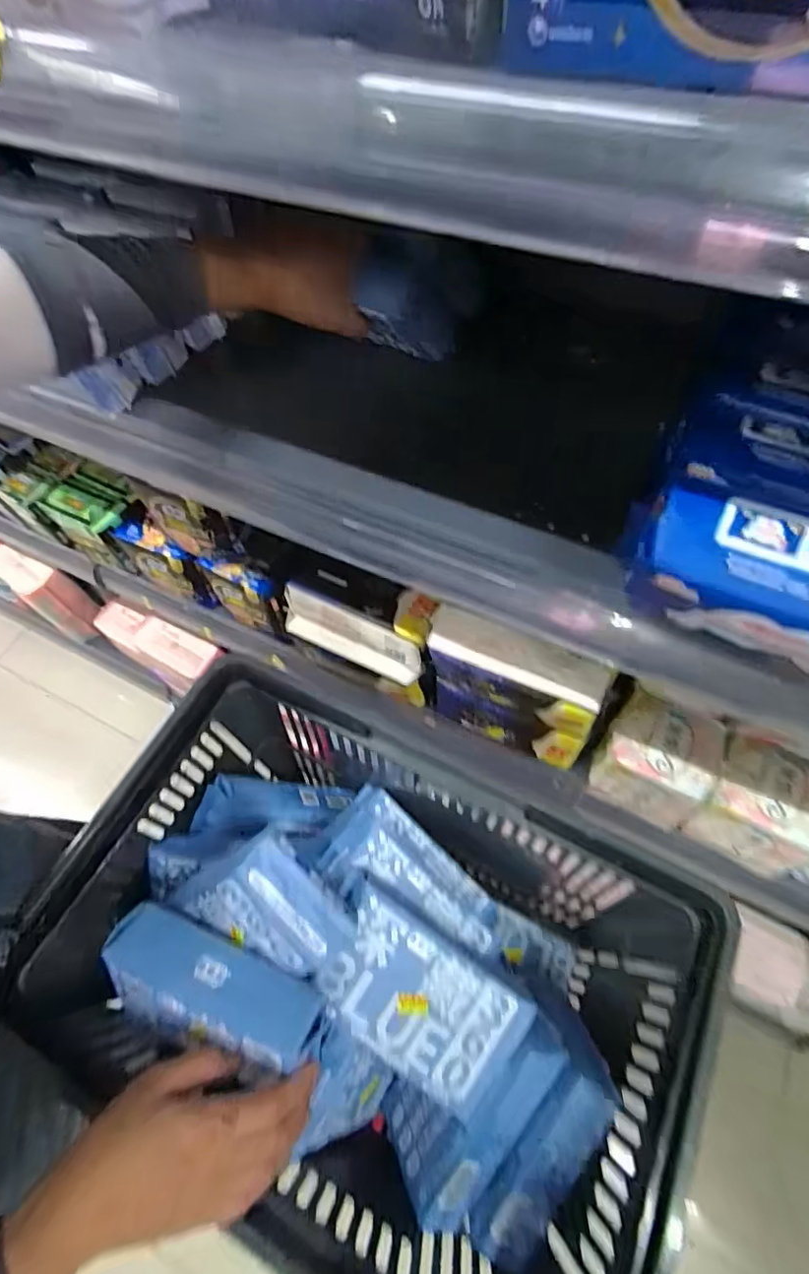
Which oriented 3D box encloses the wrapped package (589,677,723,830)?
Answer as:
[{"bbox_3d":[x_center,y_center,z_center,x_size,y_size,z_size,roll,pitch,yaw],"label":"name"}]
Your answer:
[{"bbox_3d":[0.265,0.122,0.582,0.100,0.083,0.111,23,65,15],"label":"wrapped package"}]

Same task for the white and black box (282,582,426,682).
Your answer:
[{"bbox_3d":[-0.061,-0.001,0.605,0.169,0.057,0.031,23,65,15],"label":"white and black box"}]

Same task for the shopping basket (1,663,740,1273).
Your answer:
[{"bbox_3d":[-0.038,0.259,0.449,0.458,0.246,0.292,25,65,16],"label":"shopping basket"}]

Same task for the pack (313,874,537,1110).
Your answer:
[{"bbox_3d":[0.008,0.264,0.408,0.146,0.046,0.098,36,73,2],"label":"pack"}]

